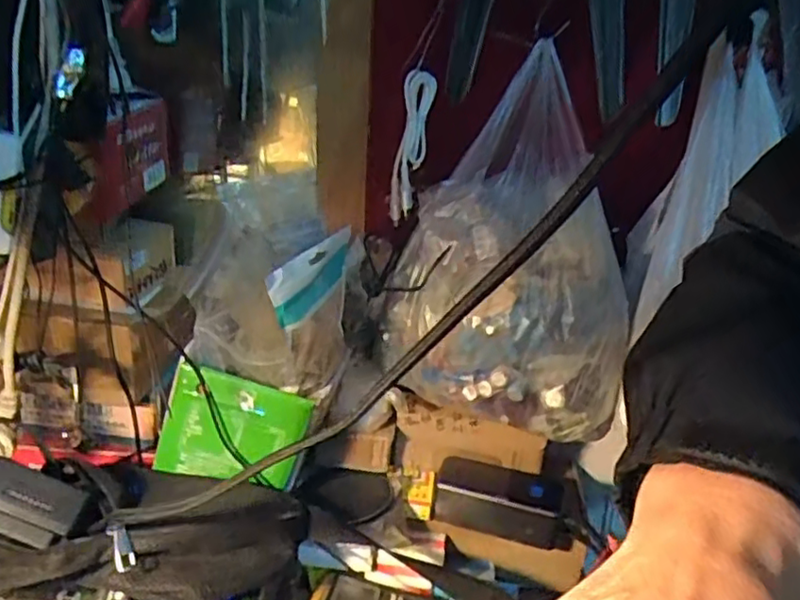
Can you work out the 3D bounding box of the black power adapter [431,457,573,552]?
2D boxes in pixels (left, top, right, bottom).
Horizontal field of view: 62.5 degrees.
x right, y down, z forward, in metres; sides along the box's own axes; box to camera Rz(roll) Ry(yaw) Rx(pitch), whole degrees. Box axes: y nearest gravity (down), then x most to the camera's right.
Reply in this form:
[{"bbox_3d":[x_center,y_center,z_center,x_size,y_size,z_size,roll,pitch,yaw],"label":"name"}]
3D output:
[{"bbox_3d":[0.108,0.210,0.693,0.140,0.059,0.071,8,20,12],"label":"black power adapter"}]

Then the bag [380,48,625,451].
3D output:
[{"bbox_3d":[0.093,-0.043,0.595,0.208,0.282,0.153,3,20,-1],"label":"bag"}]

